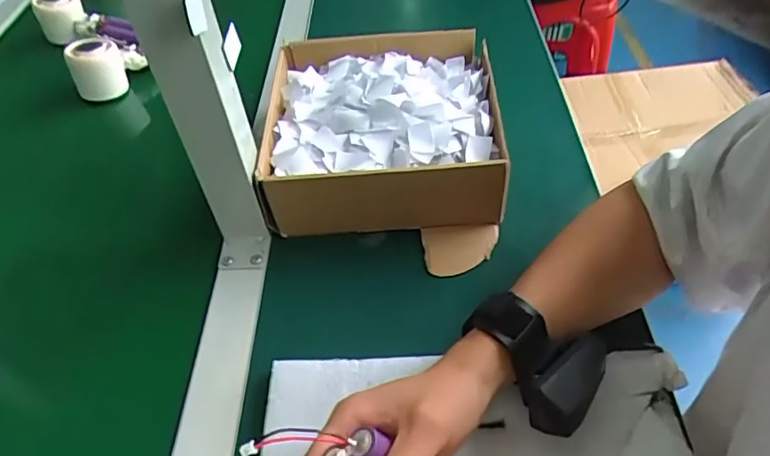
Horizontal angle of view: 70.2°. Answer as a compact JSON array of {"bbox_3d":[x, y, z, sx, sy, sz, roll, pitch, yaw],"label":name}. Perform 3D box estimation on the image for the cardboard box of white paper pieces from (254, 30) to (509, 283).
[{"bbox_3d":[0.000,-0.085,0.512,0.206,0.076,0.259,-2,46,2],"label":"cardboard box of white paper pieces"}]

